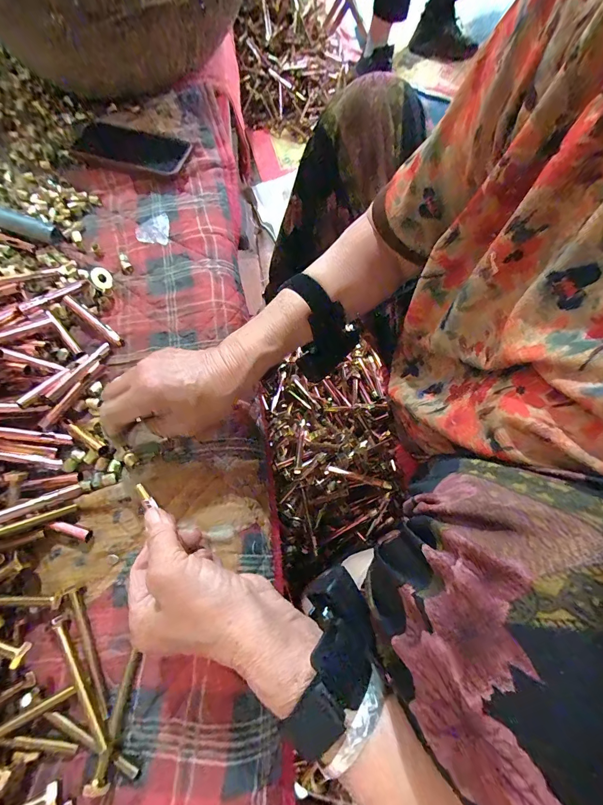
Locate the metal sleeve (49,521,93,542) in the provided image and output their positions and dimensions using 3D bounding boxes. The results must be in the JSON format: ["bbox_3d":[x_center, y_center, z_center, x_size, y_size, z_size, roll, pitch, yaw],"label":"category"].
[{"bbox_3d":[-0.213,0.118,0.315,0.036,0.007,0.010,17,69,7],"label":"metal sleeve"}]

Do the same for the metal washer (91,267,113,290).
[{"bbox_3d":[-0.240,-0.150,0.411,0.025,0.004,0.028,-33,99,-51],"label":"metal washer"}]

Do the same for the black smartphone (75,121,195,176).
[{"bbox_3d":[-0.240,-0.365,0.486,0.151,0.016,0.081,7,66,-5],"label":"black smartphone"}]

